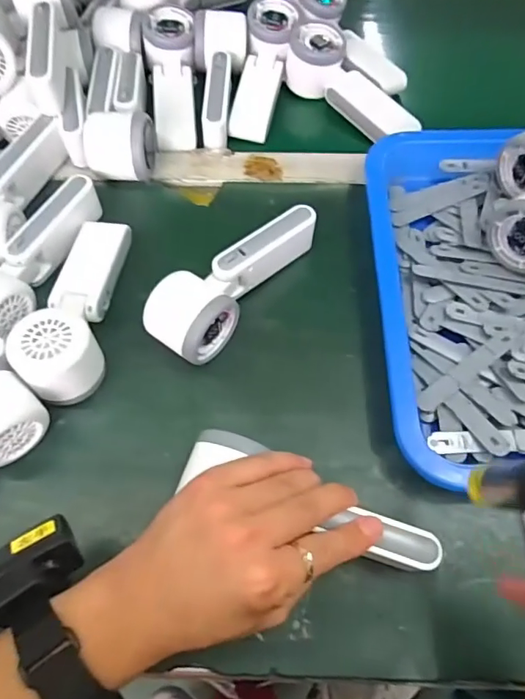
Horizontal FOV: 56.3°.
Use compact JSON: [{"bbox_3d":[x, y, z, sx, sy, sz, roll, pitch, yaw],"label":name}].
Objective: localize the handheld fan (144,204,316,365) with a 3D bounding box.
[{"bbox_3d":[-0.022,-0.059,0.400,0.054,0.057,0.160,36,69,17],"label":"handheld fan"}]

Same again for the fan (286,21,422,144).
[{"bbox_3d":[0.095,-0.273,0.514,0.156,0.044,0.057,42,70,5],"label":"fan"}]

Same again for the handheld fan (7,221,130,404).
[{"bbox_3d":[-0.149,-0.039,0.394,0.058,0.056,0.168,2,63,2],"label":"handheld fan"}]

